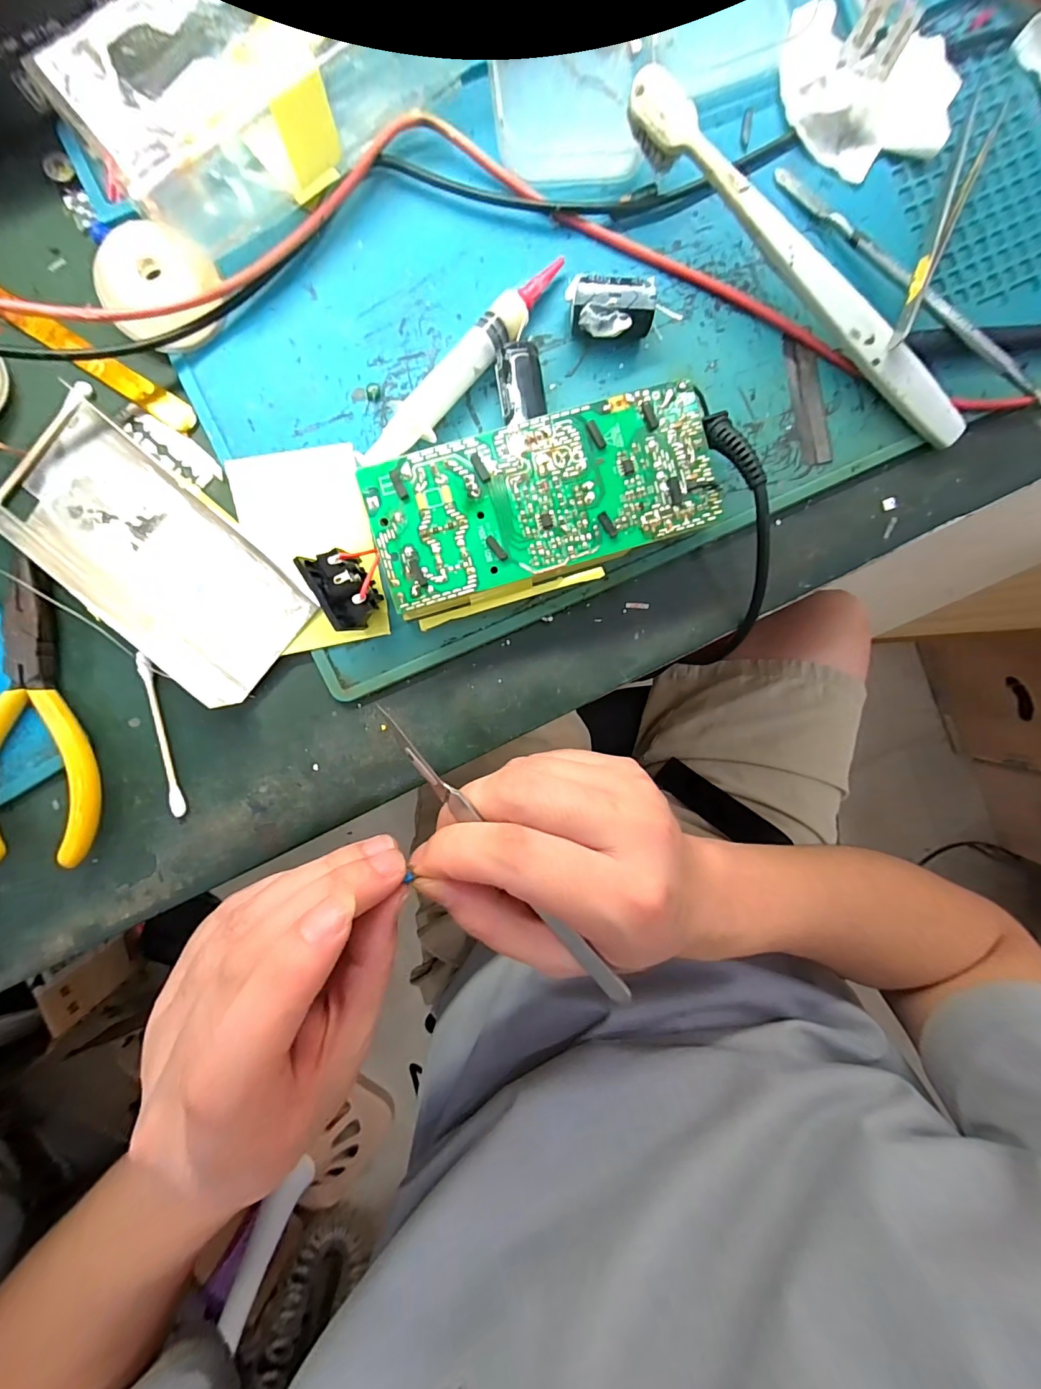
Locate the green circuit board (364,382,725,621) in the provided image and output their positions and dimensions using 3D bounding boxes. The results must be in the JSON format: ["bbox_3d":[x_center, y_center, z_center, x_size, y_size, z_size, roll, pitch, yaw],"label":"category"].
[{"bbox_3d":[0.008,-0.076,0.187,0.131,0.025,0.056,-16,96,-2],"label":"green circuit board"}]

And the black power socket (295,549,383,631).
[{"bbox_3d":[-0.069,-0.043,0.185,0.021,0.024,0.029,-28,96,-1],"label":"black power socket"}]

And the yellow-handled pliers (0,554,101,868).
[{"bbox_3d":[-0.202,0.009,0.188,0.048,0.014,0.118,-3,95,-4],"label":"yellow-handled pliers"}]

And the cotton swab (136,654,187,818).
[{"bbox_3d":[-0.154,0.018,0.197,0.005,0.005,0.070,-10,96,-3],"label":"cotton swab"}]

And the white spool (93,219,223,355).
[{"bbox_3d":[-0.140,-0.157,0.178,0.037,0.013,0.041,18,94,-5],"label":"white spool"}]

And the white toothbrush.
[{"bbox_3d":[0.114,-0.165,0.186,0.181,0.023,0.015,38,92,-6],"label":"white toothbrush"}]

